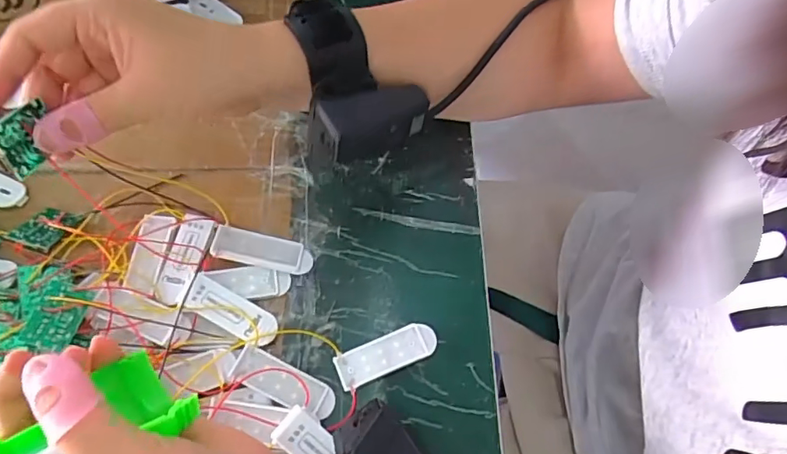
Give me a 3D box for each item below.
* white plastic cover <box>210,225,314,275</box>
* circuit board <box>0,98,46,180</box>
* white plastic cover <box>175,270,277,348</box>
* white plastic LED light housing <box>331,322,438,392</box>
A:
[{"bbox_3d":[-0.077,0.014,0.312,0.059,0.008,0.021,15,67,-12],"label":"white plastic cover"},{"bbox_3d":[-0.170,-0.042,0.243,0.005,0.024,0.036,-5,42,16],"label":"circuit board"},{"bbox_3d":[-0.093,0.046,0.294,0.058,0.006,0.021,24,70,11],"label":"white plastic cover"},{"bbox_3d":[-0.004,0.073,0.299,0.057,0.006,0.020,-22,69,-8],"label":"white plastic LED light housing"}]

